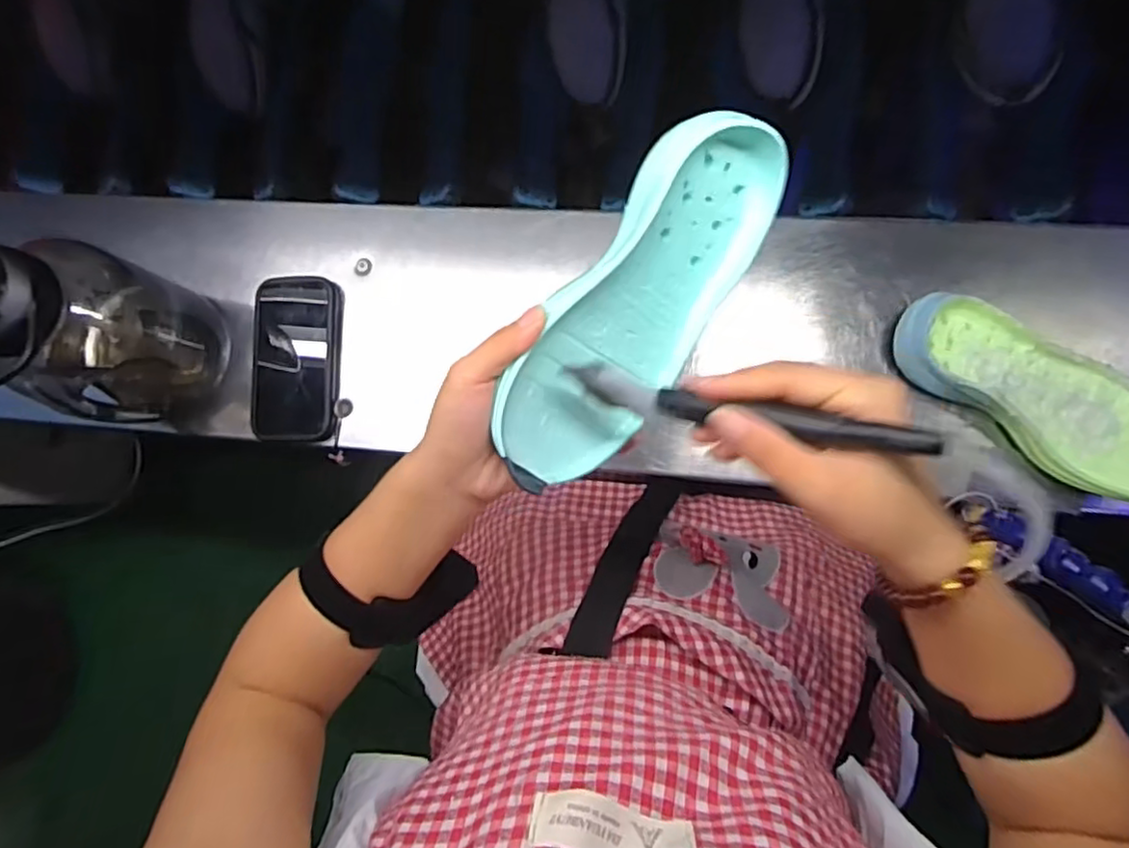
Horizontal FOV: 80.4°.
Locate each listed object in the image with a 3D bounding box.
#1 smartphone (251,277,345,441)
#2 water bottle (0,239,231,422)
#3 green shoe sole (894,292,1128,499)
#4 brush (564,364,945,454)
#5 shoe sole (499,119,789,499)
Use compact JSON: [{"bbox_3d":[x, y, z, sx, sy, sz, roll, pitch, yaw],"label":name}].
[{"bbox_3d":[-0.259,-0.062,0.637,0.087,0.024,0.153,-2,85,8],"label":"smartphone"},{"bbox_3d":[-0.391,-0.077,0.547,0.097,0.215,0.125,33,90,9],"label":"water bottle"},{"bbox_3d":[0.374,-0.025,0.536,0.228,0.050,0.087,35,91,9],"label":"green shoe sole"},{"bbox_3d":[0.074,-0.006,0.297,0.163,0.020,0.017,13,87,33],"label":"brush"},{"bbox_3d":[0.042,-0.063,0.363,0.083,0.036,0.219,35,89,-26],"label":"shoe sole"}]

